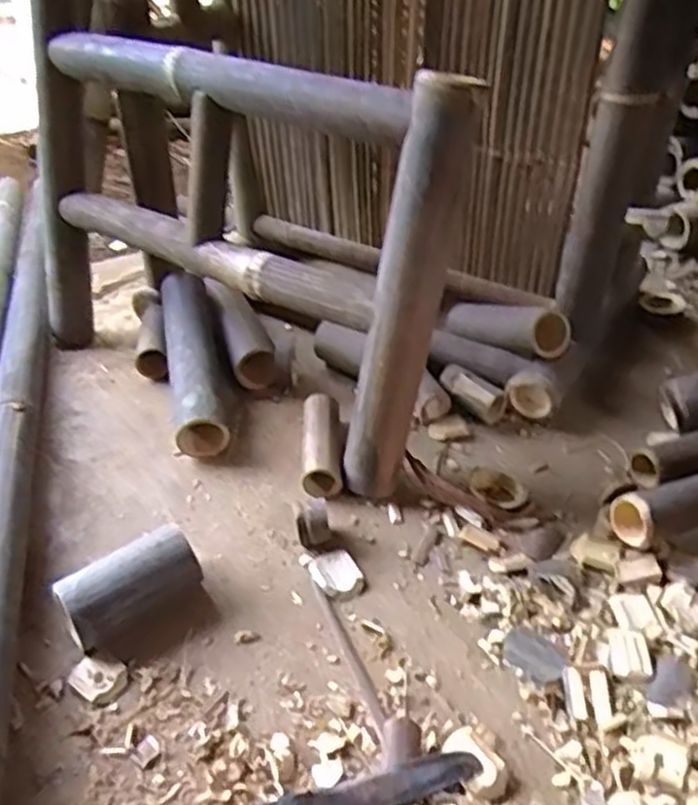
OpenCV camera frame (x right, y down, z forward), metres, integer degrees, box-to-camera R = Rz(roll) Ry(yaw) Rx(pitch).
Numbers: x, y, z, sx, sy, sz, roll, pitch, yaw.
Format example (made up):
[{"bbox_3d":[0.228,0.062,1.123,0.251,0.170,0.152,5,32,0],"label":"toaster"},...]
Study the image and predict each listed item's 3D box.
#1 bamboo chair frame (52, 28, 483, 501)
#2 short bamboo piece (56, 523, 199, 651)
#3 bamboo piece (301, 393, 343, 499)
[{"bbox_3d":[-0.138,-0.215,0.955,0.586,0.426,0.160,30,48,31],"label":"bamboo chair frame"},{"bbox_3d":[-0.239,0.207,0.811,0.145,0.079,0.074,-24,46,-25],"label":"short bamboo piece"},{"bbox_3d":[-0.037,0.060,1.004,0.053,0.052,0.165,-1,39,0],"label":"bamboo piece"}]

